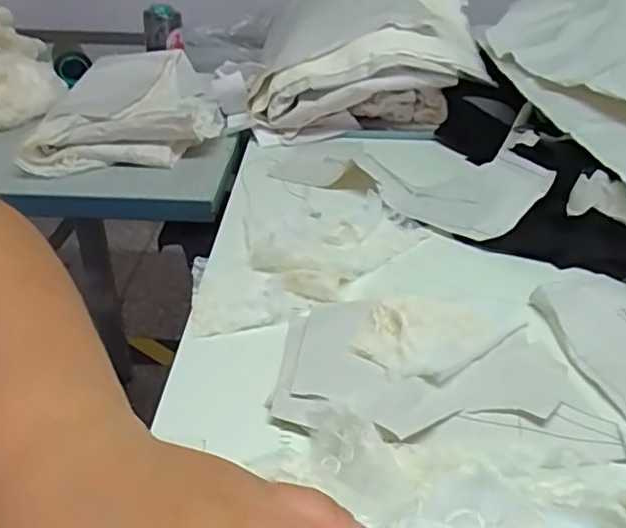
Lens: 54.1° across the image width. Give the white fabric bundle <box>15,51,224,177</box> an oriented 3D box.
[{"bbox_3d":[-0.211,-0.183,0.740,0.196,0.069,0.263,-2,32,-6],"label":"white fabric bundle"}]

